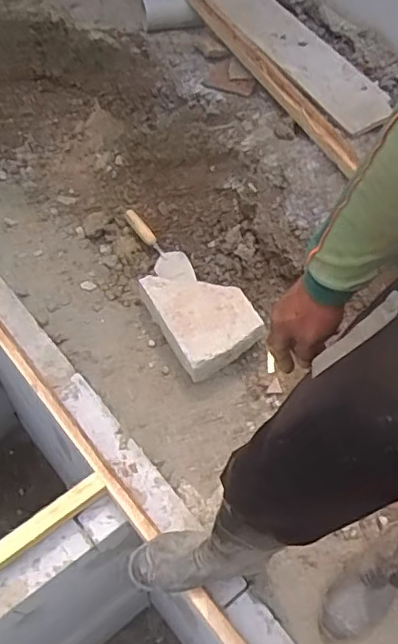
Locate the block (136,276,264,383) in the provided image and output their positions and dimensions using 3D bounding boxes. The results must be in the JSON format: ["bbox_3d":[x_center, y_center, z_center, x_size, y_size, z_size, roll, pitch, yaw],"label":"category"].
[{"bbox_3d":[0.005,-0.019,1.377,0.198,0.112,0.268,-24,64,-18],"label":"block"}]

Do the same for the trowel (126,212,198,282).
[{"bbox_3d":[-0.097,-0.188,1.493,0.086,0.044,0.271,-29,65,-20],"label":"trowel"}]

